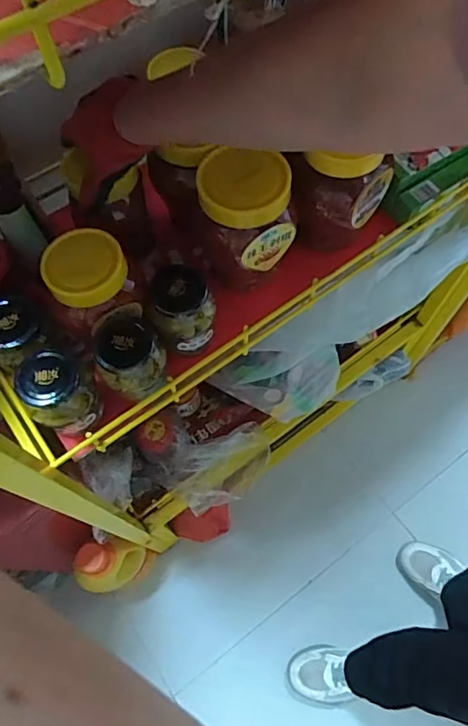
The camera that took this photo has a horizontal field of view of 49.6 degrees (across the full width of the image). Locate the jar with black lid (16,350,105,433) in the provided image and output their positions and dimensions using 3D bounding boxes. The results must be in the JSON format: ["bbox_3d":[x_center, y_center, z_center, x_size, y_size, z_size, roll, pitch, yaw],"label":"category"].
[{"bbox_3d":[-0.173,0.032,0.500,0.056,0.081,0.059,-1,66,1],"label":"jar with black lid"}]

